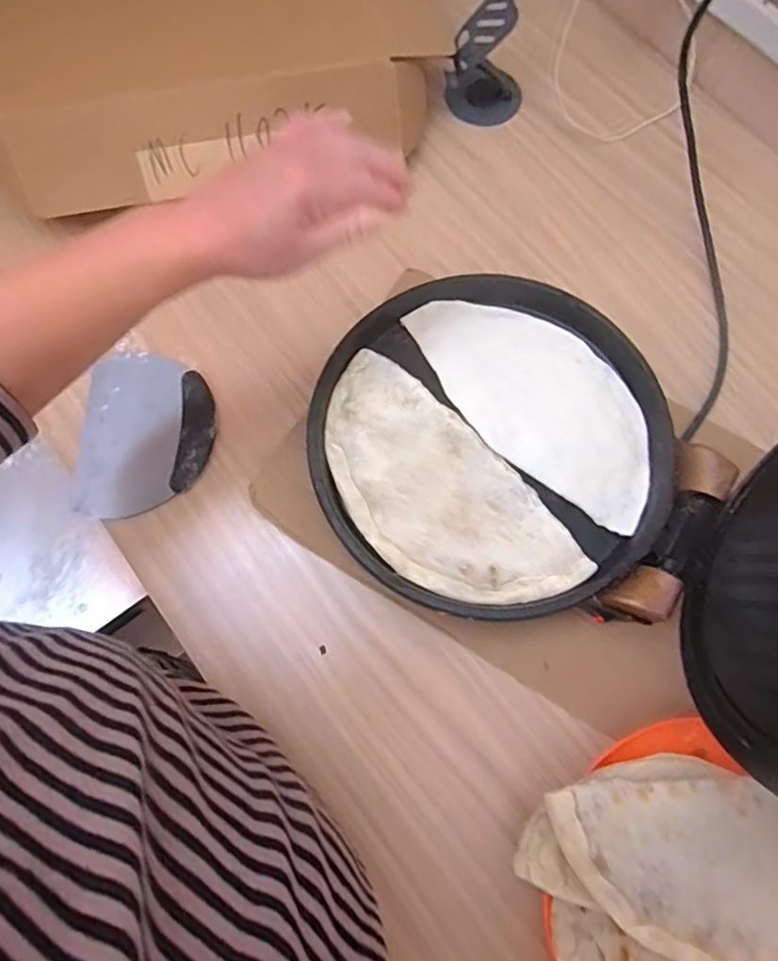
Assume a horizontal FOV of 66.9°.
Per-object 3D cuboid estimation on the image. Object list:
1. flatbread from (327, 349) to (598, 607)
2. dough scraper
[{"bbox_3d":[0.033,0.009,0.465,0.119,0.011,0.239,-39,78,-10],"label":"flatbread"},{"bbox_3d":[-0.218,-0.041,0.526,0.116,0.016,0.148,4,75,1],"label":"dough scraper"}]

